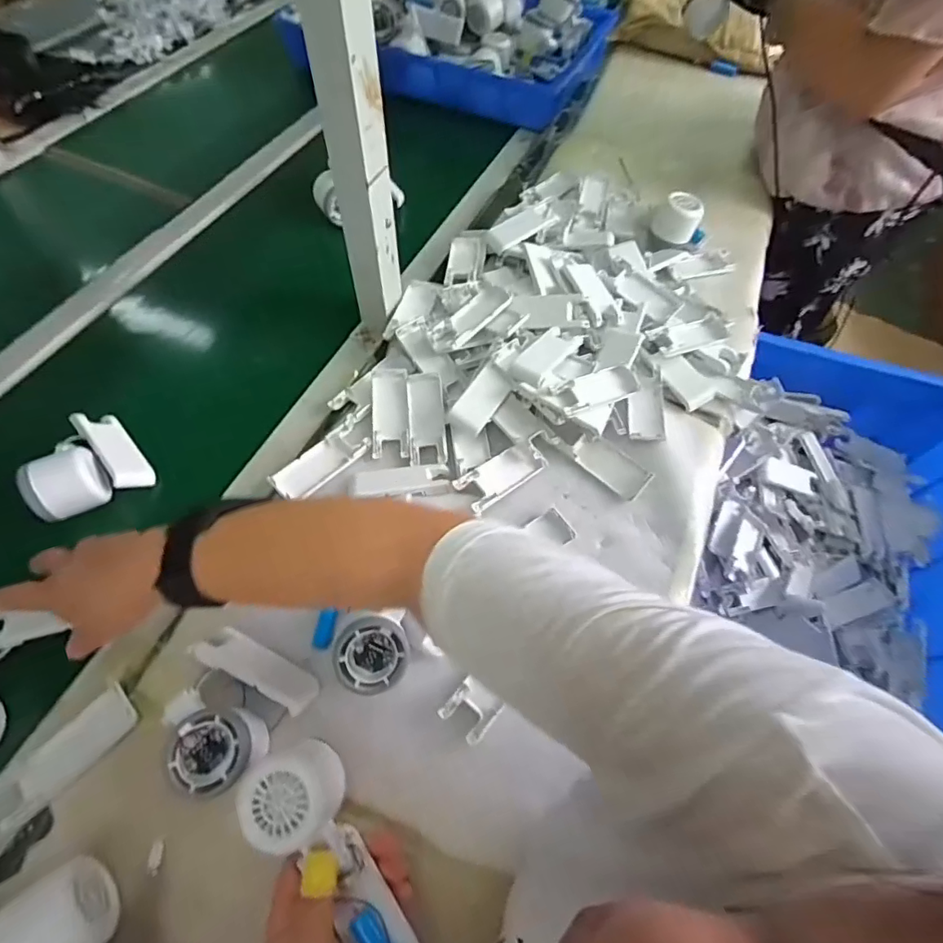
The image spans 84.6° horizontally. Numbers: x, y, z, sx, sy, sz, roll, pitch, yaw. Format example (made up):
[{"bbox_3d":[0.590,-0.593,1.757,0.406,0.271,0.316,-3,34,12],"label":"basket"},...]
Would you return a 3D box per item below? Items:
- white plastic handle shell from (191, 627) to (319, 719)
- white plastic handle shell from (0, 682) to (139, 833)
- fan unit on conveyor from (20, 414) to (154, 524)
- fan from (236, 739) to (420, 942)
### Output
[{"bbox_3d":[-0.176,0.163,0.430,0.098,0.033,0.031,24,62,11],"label":"white plastic handle shell"},{"bbox_3d":[-0.312,0.217,0.400,0.042,0.013,0.102,39,69,15],"label":"white plastic handle shell"},{"bbox_3d":[-0.392,-0.012,0.518,0.093,0.060,0.105,-34,67,-20],"label":"fan unit on conveyor"},{"bbox_3d":[-0.083,0.254,0.329,0.056,0.032,0.161,-34,81,-17],"label":"fan"}]

